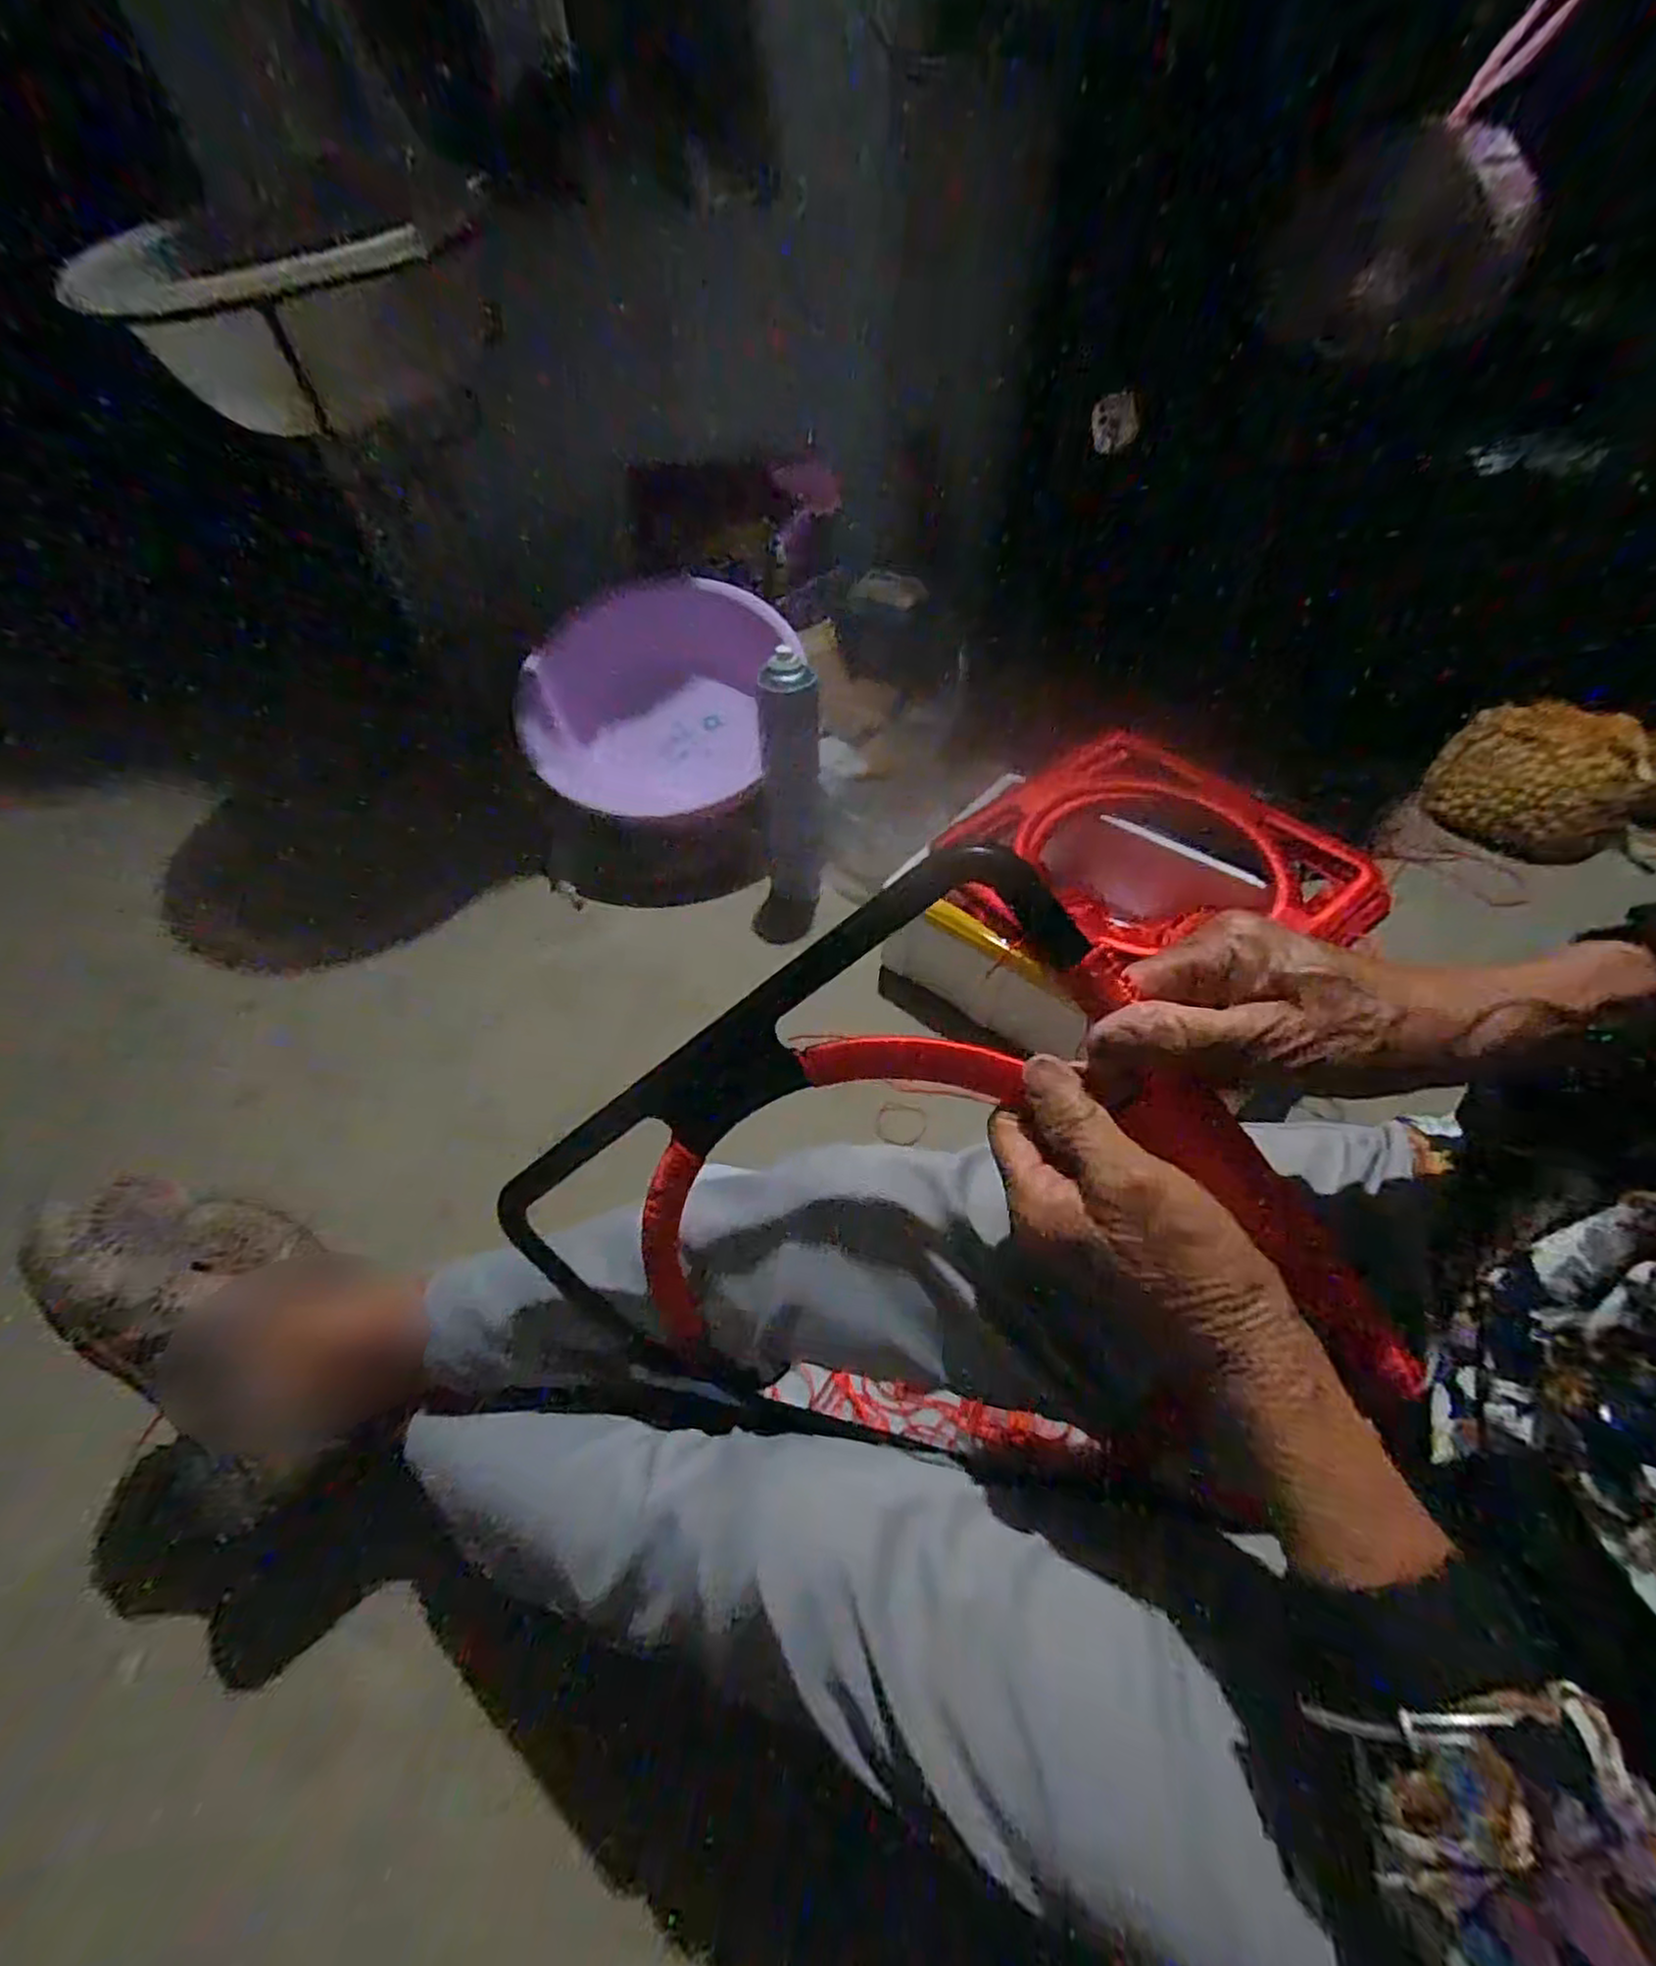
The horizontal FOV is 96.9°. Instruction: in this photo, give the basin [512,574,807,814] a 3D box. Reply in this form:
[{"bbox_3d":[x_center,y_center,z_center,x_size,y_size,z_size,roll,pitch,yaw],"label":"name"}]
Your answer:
[{"bbox_3d":[-0.245,-0.410,1.096,0.407,0.282,0.104,-19,55,-12],"label":"basin"}]

